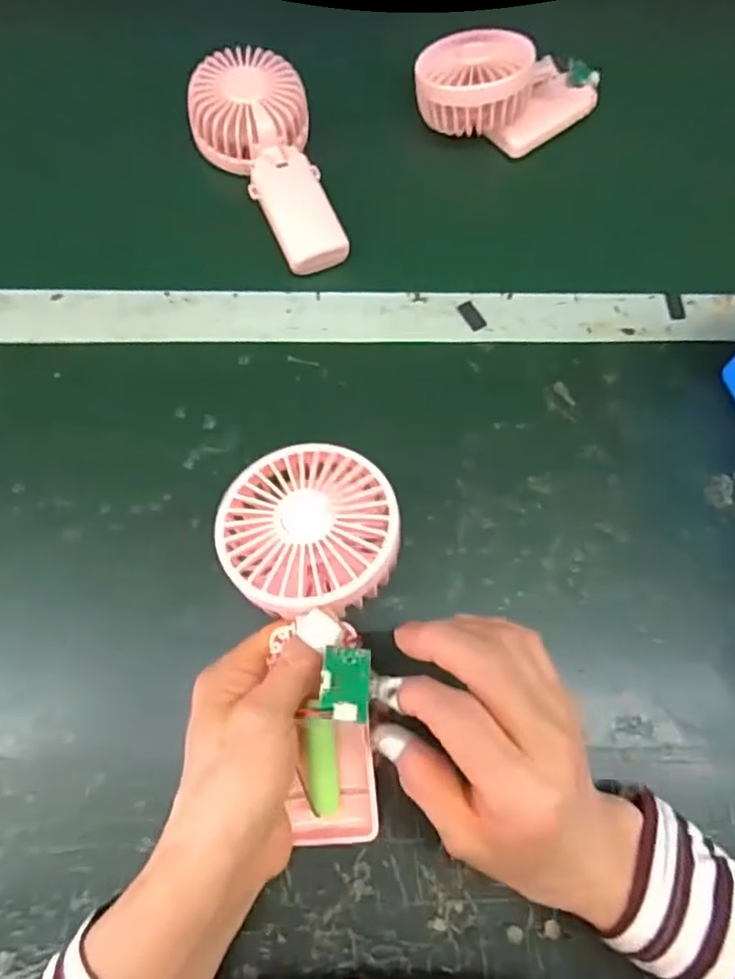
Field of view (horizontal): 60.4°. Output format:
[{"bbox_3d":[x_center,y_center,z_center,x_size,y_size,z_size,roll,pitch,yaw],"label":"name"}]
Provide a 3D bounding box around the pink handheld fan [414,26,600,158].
[{"bbox_3d":[0.113,-0.316,0.490,0.148,0.052,0.080,1,70,-3],"label":"pink handheld fan"}]

